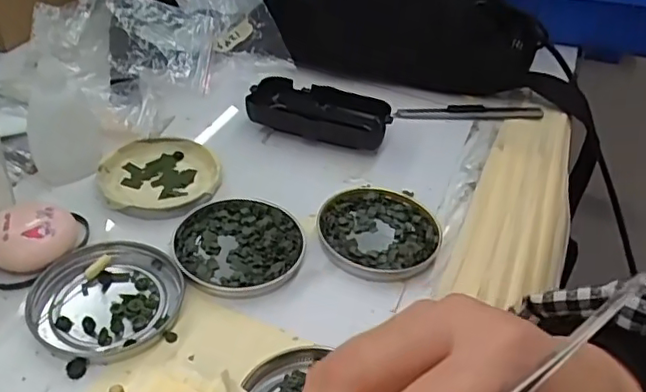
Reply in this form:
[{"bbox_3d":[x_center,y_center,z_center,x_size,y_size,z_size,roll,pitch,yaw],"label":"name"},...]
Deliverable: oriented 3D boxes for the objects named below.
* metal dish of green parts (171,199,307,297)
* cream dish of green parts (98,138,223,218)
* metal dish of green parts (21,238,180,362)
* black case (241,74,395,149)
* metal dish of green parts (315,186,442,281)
[{"bbox_3d":[-0.052,0.030,0.369,0.076,0.010,0.076,4,39,-4],"label":"metal dish of green parts"},{"bbox_3d":[-0.112,-0.013,0.414,0.079,0.010,0.078,4,39,-4],"label":"cream dish of green parts"},{"bbox_3d":[-0.118,0.055,0.329,0.073,0.009,0.076,4,39,-4],"label":"metal dish of green parts"},{"bbox_3d":[-0.004,-0.065,0.478,0.109,0.026,0.049,12,39,6],"label":"black case"},{"bbox_3d":[0.036,0.022,0.390,0.077,0.009,0.079,4,39,-4],"label":"metal dish of green parts"}]

